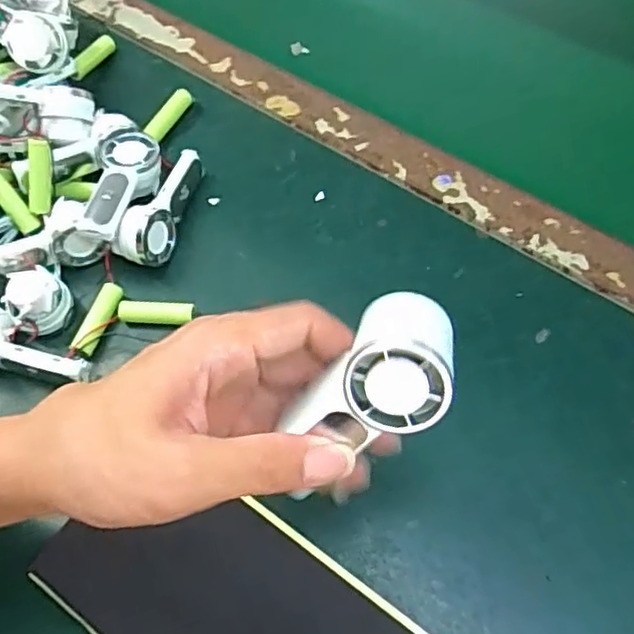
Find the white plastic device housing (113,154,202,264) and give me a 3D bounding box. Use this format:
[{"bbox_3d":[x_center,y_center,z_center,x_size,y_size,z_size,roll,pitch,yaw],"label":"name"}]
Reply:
[{"bbox_3d":[-0.105,-0.077,0.454,0.028,0.035,0.092,24,68,14],"label":"white plastic device housing"}]

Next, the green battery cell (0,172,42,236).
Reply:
[{"bbox_3d":[-0.212,-0.079,0.448,0.013,0.012,0.051,-38,103,-14],"label":"green battery cell"}]

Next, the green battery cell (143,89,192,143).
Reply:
[{"bbox_3d":[-0.115,-0.158,0.507,0.012,0.010,0.045,36,83,18],"label":"green battery cell"}]

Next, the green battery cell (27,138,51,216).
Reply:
[{"bbox_3d":[-0.190,-0.097,0.446,0.016,0.049,0.015,14,24,10],"label":"green battery cell"}]

